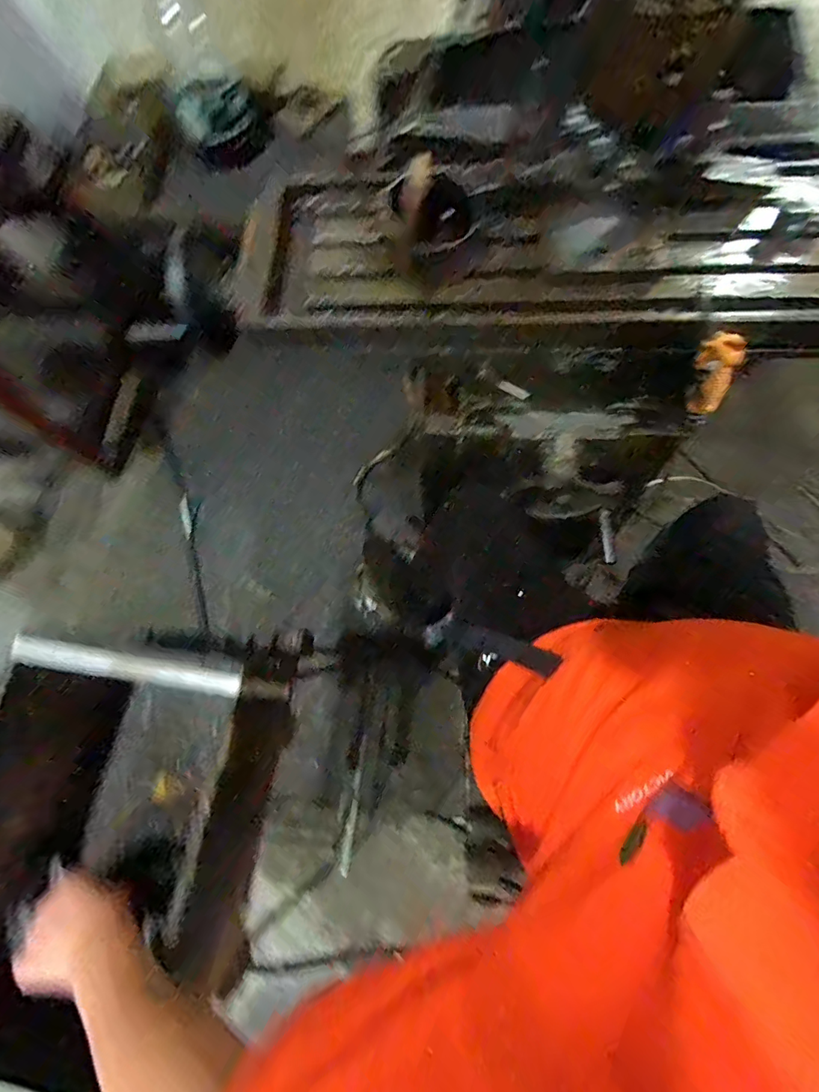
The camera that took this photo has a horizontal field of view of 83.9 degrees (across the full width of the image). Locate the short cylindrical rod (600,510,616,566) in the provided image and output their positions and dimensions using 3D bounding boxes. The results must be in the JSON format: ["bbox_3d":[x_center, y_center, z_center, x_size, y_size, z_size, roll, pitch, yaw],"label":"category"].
[{"bbox_3d":[0.290,-0.012,0.669,0.016,0.016,0.077,-9,93,-1],"label":"short cylindrical rod"}]

